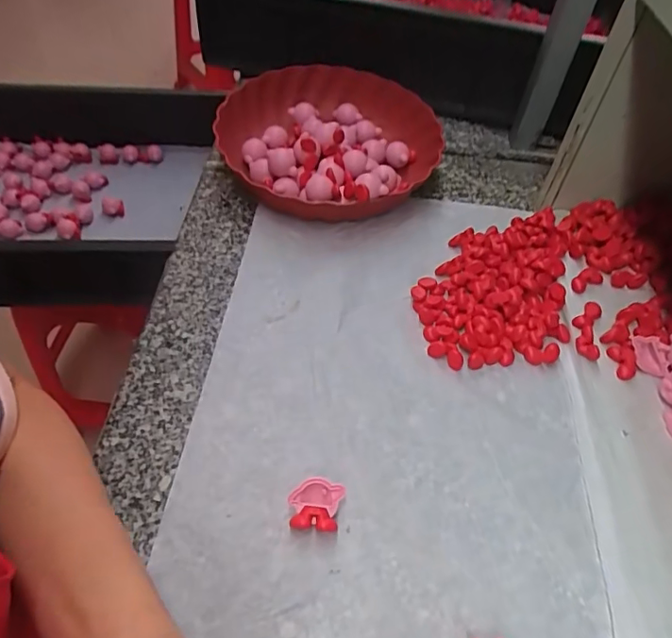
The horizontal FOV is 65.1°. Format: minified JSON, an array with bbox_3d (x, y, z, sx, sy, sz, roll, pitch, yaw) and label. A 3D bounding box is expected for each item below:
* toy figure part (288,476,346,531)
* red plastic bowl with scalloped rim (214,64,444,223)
[{"bbox_3d":[-0.014,0.128,0.360,0.034,0.016,0.031,12,52,6],"label":"toy figure part"},{"bbox_3d":[-0.017,-0.200,0.594,0.239,0.061,0.220,2,51,-2],"label":"red plastic bowl with scalloped rim"}]

